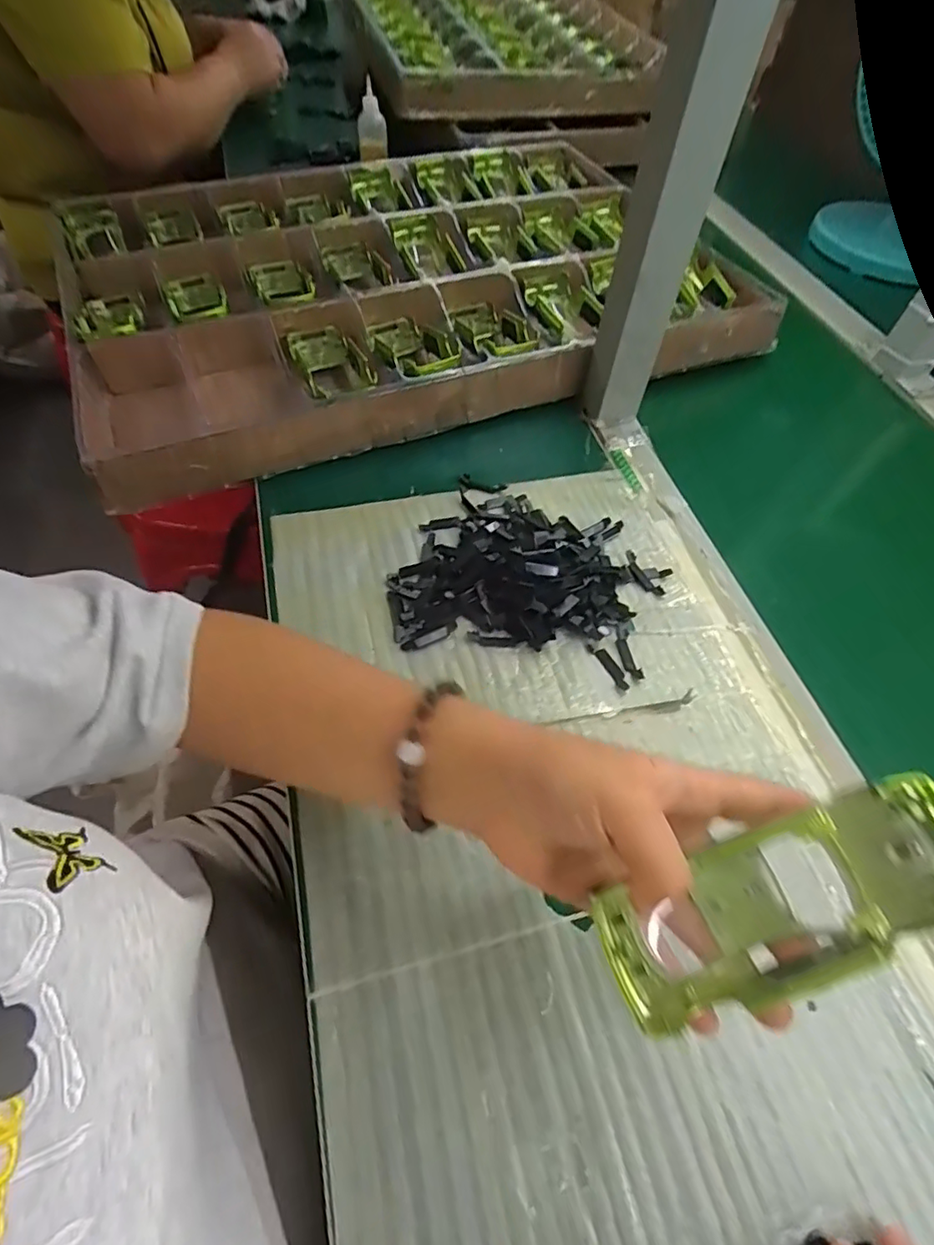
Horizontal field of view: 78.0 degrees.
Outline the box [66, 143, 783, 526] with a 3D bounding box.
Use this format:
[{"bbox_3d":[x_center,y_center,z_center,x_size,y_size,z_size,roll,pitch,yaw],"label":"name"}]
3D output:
[{"bbox_3d":[-0.063,-0.363,0.603,0.624,0.053,0.451,-17,59,-14],"label":"box"}]

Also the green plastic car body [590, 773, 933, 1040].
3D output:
[{"bbox_3d":[0.119,0.108,0.220,0.133,0.025,0.052,-29,60,9],"label":"green plastic car body"}]

